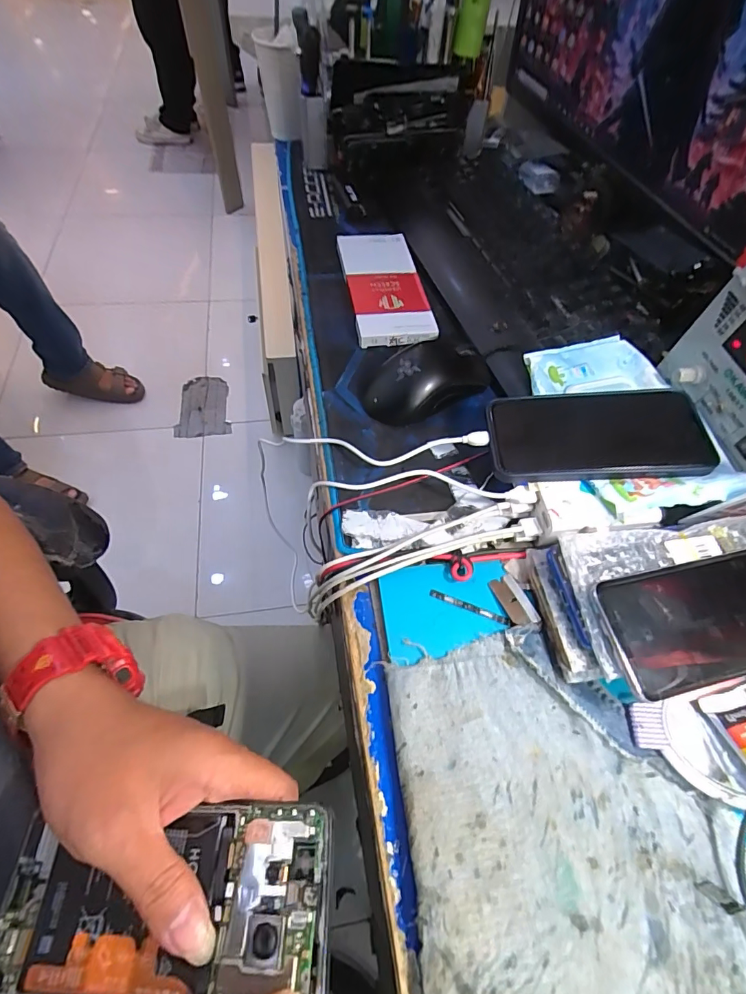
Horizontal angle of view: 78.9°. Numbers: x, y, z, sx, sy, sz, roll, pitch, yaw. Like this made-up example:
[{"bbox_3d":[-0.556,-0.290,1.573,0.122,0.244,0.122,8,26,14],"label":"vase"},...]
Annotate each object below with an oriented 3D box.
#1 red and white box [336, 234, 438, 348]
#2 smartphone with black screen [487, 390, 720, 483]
[{"bbox_3d":[0.012,-0.237,0.503,0.080,0.011,0.187,-6,59,-9],"label":"red and white box"},{"bbox_3d":[0.171,-0.051,0.353,0.156,0.011,0.080,-1,60,6],"label":"smartphone with black screen"}]

